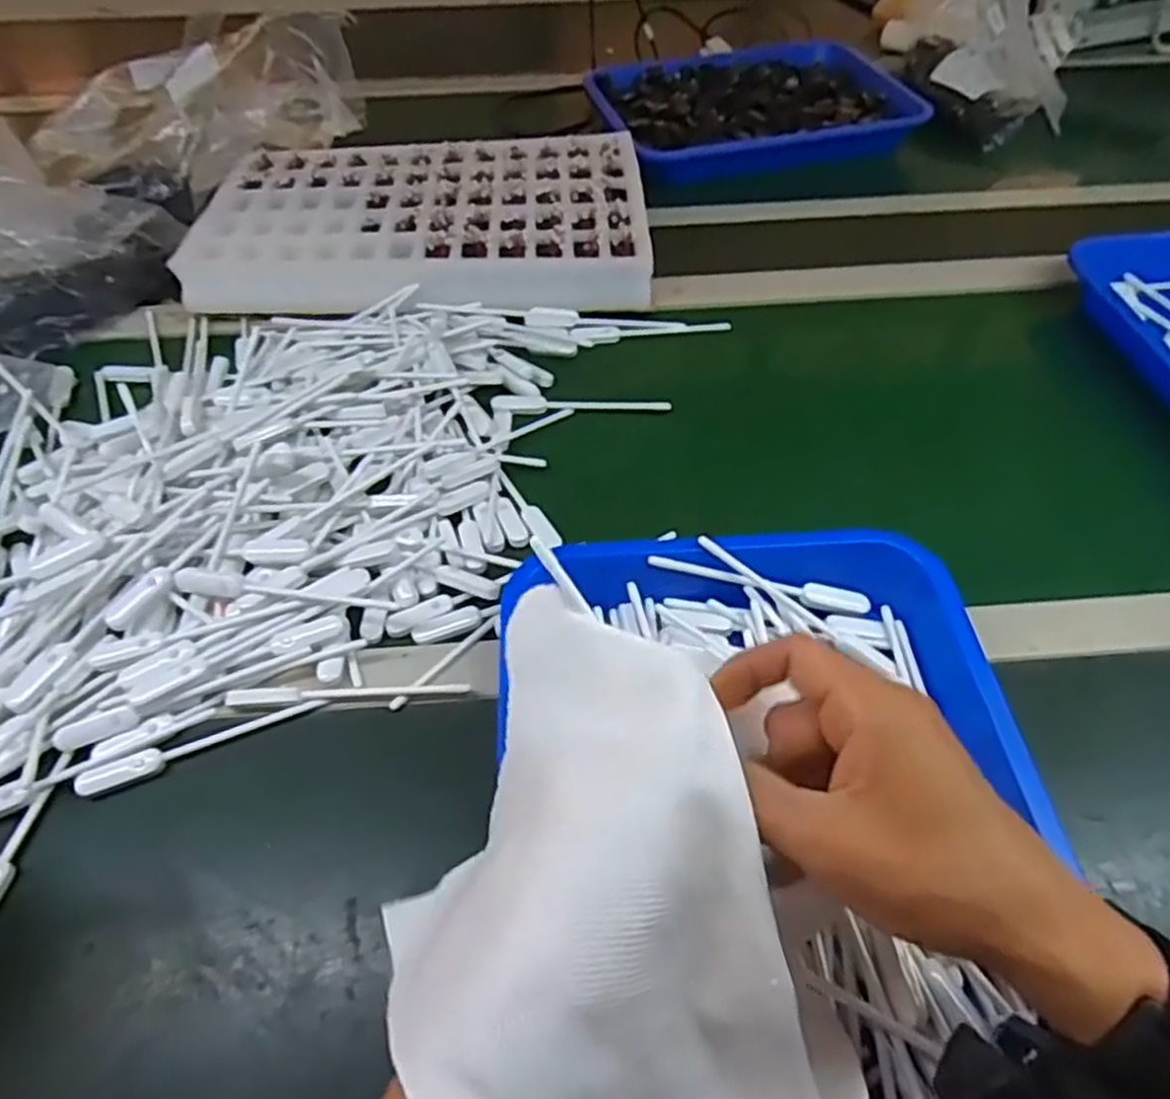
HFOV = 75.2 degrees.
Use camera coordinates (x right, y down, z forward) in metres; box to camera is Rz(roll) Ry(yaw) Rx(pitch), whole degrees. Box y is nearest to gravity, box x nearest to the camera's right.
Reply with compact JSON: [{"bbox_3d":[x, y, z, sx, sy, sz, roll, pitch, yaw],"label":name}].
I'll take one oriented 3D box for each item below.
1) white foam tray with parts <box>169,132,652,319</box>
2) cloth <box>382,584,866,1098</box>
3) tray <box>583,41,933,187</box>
[{"bbox_3d":[-0.157,-0.334,0.758,0.419,0.037,0.281,-4,52,-2],"label":"white foam tray with parts"},{"bbox_3d":[0.010,0.145,0.293,0.155,0.123,0.227,-22,54,-15],"label":"cloth"},{"bbox_3d":[0.193,-0.532,0.919,0.350,0.046,0.276,-15,53,-10],"label":"tray"}]

